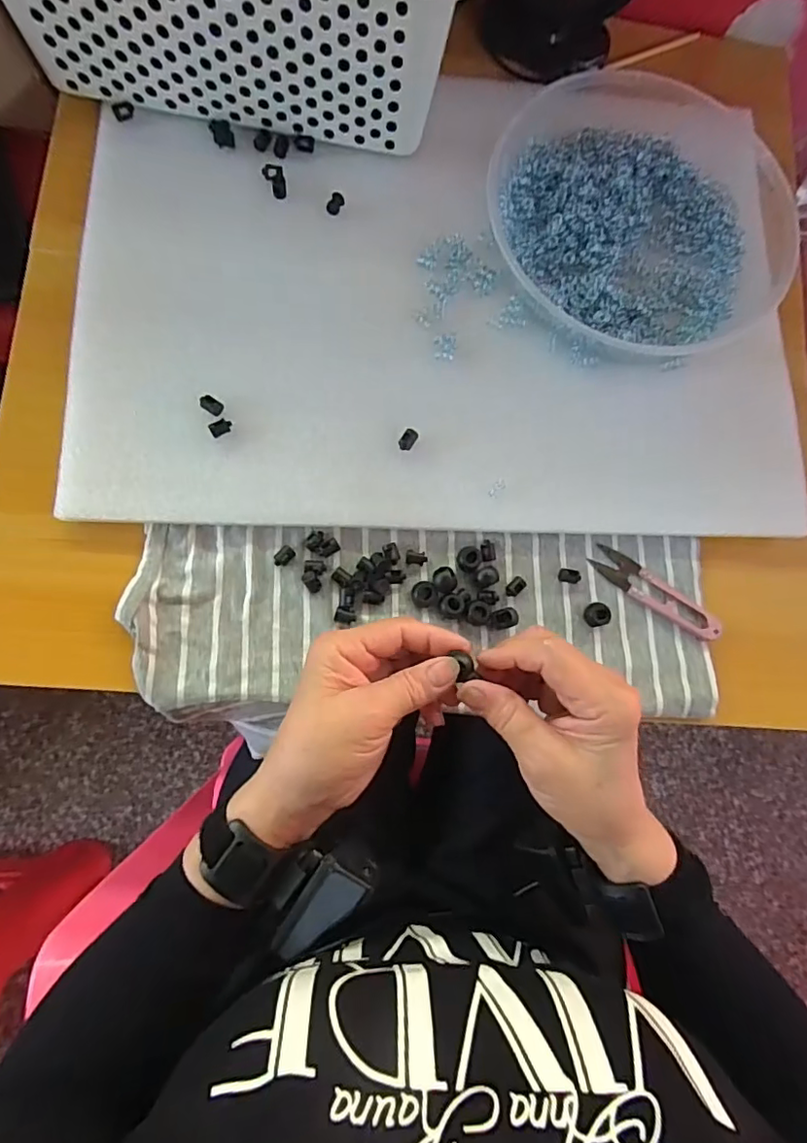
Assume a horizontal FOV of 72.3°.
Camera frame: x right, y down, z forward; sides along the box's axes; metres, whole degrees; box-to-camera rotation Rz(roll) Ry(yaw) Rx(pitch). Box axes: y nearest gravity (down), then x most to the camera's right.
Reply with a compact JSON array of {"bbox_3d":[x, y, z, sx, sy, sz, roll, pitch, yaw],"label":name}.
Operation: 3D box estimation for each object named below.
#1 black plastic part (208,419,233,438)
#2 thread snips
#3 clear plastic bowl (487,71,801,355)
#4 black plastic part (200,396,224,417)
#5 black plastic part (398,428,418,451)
[{"bbox_3d":[-0.120,-0.095,0.362,0.014,0.005,0.010,-31,86,-10],"label":"black plastic part"},{"bbox_3d":[0.180,0.015,0.393,0.101,0.006,0.023,35,80,3],"label":"thread snips"},{"bbox_3d":[0.180,-0.273,0.414,0.230,0.029,0.231,2,79,-10],"label":"clear plastic bowl"},{"bbox_3d":[-0.126,-0.110,0.363,0.015,0.004,0.009,32,79,-1],"label":"black plastic part"},{"bbox_3d":[0.003,-0.090,0.379,0.009,0.010,0.014,32,79,-1],"label":"black plastic part"}]

